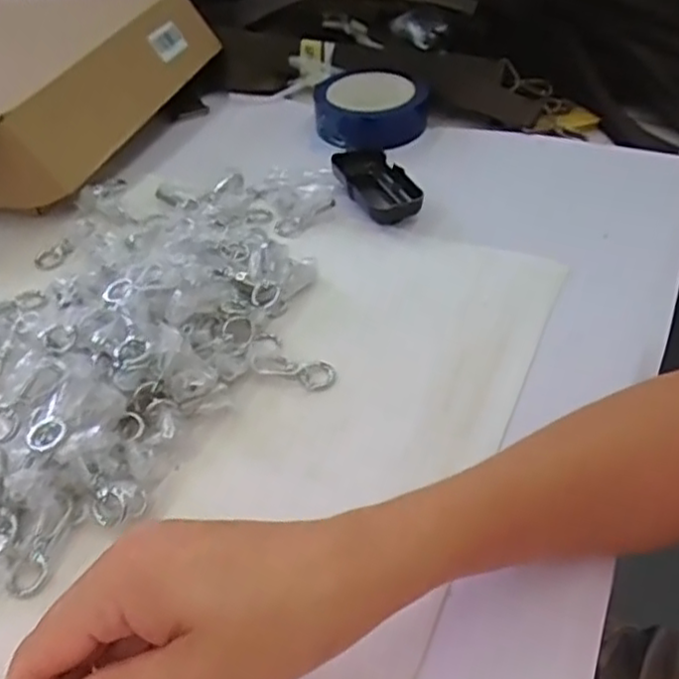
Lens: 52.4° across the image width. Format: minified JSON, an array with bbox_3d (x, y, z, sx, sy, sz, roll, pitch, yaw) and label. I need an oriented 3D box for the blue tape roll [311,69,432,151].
[{"bbox_3d":[0.032,-0.245,0.716,0.115,0.045,0.094,1,44,0],"label":"blue tape roll"}]

